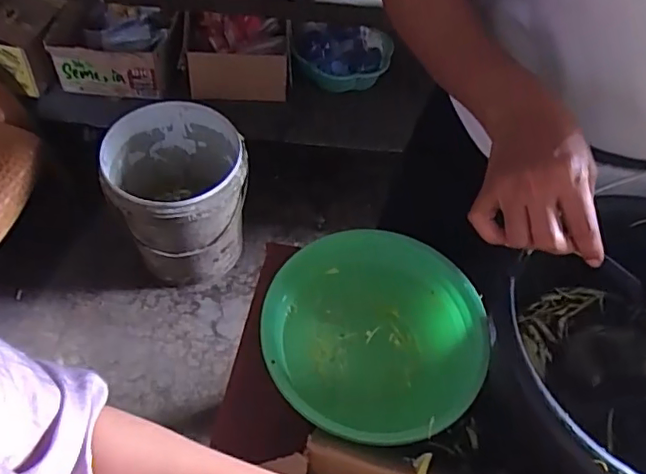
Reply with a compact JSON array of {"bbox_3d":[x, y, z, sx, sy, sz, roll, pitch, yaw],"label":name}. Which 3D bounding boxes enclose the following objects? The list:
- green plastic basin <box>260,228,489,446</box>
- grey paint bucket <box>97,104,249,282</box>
[{"bbox_3d":[0.046,0.111,0.616,0.212,0.103,0.226,2,56,-3],"label":"green plastic basin"},{"bbox_3d":[-0.336,-0.099,1.359,0.290,0.335,0.317,2,56,-3],"label":"grey paint bucket"}]

